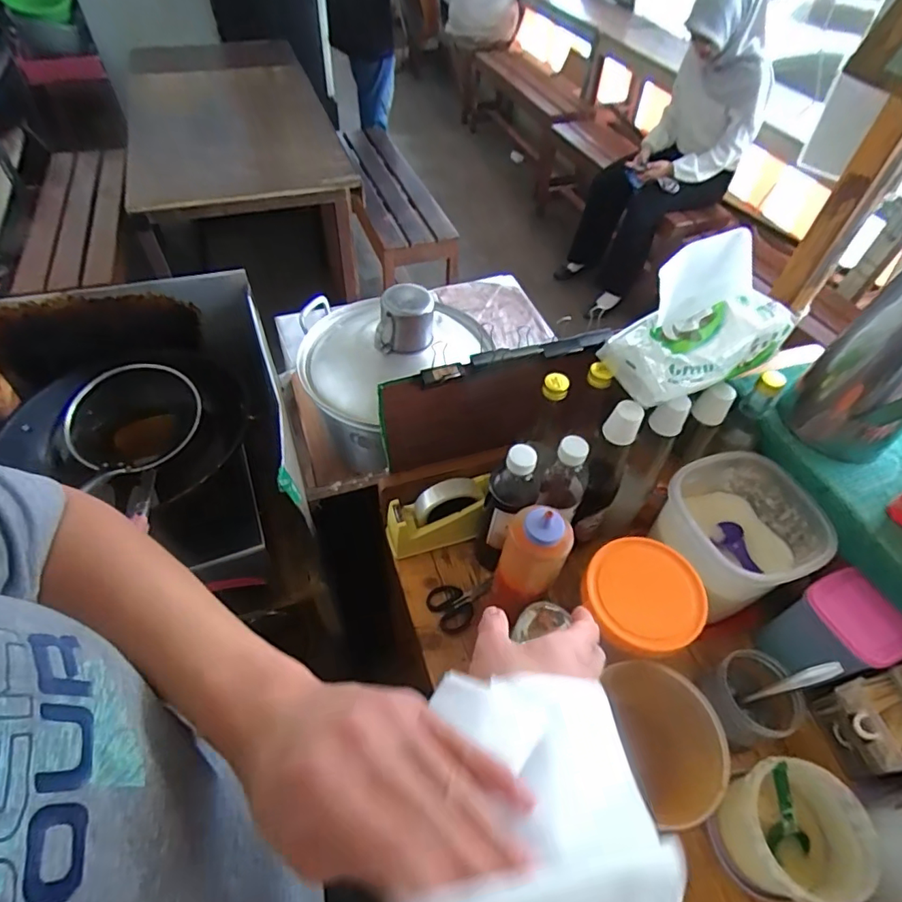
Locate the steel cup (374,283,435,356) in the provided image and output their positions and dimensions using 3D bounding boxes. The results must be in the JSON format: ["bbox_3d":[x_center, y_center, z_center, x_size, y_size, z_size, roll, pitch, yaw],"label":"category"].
[{"bbox_3d":[-0.071,-0.206,0.801,0.085,0.073,0.087,-1,52,-3],"label":"steel cup"}]

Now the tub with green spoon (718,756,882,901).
[{"bbox_3d":[0.344,0.382,0.533,0.123,0.084,0.112,1,52,-1],"label":"tub with green spoon"}]

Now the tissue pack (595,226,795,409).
[{"bbox_3d":[0.278,-0.149,0.572,0.191,0.135,0.113,-25,57,-20],"label":"tissue pack"}]

